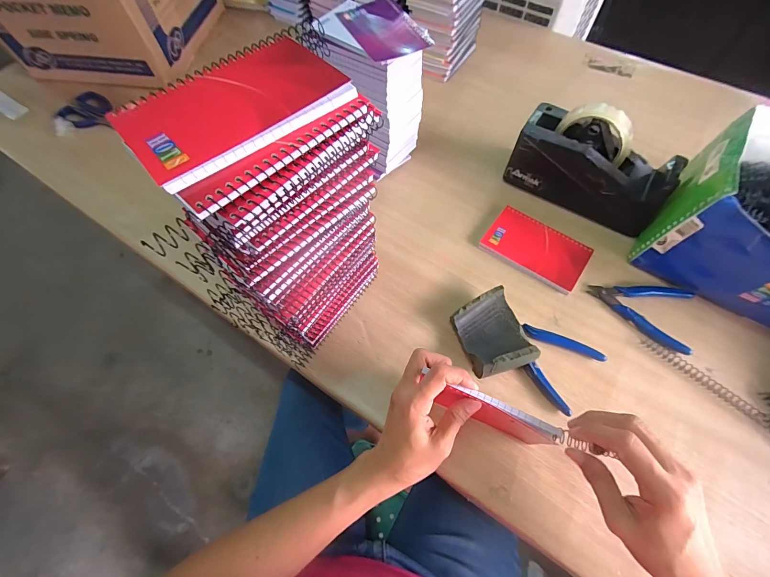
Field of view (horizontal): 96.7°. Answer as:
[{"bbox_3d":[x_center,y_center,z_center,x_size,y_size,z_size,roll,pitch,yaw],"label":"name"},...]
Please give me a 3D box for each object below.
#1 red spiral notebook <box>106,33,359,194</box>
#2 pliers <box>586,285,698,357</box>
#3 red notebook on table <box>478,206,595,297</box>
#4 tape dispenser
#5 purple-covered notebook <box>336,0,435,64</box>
[{"bbox_3d":[-0.094,-0.116,0.210,0.126,0.010,0.083,-39,69,-17],"label":"red spiral notebook"},{"bbox_3d":[0.311,0.020,0.416,0.111,0.014,0.087,21,66,12],"label":"pliers"},{"bbox_3d":[0.202,-0.055,0.456,0.126,0.012,0.083,33,68,16],"label":"red notebook on table"},{"bbox_3d":[0.275,-0.162,0.457,0.199,0.113,0.074,32,68,16],"label":"tape dispenser"},{"bbox_3d":[0.000,-0.321,0.424,0.084,0.012,0.135,-18,61,-12],"label":"purple-covered notebook"}]

